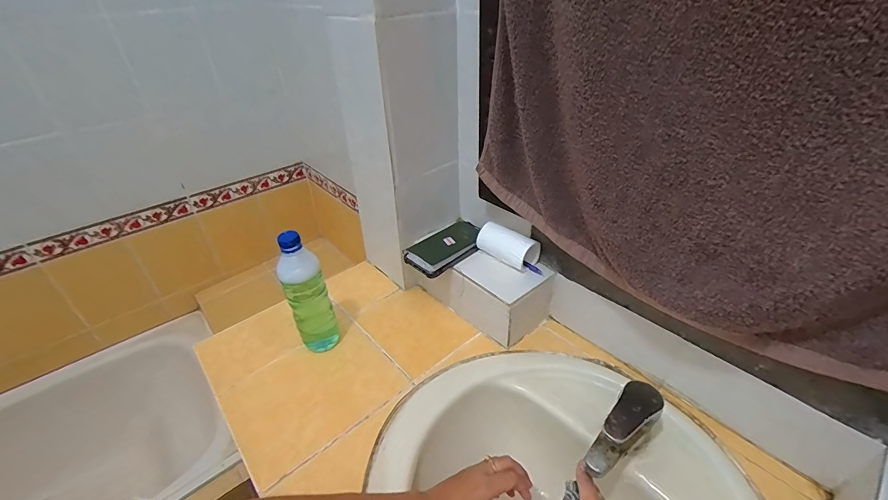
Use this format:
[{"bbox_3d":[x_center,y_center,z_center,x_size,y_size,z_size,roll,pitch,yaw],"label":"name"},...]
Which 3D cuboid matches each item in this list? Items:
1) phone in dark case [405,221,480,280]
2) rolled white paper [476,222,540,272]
[{"bbox_3d":[0.003,-0.008,0.737,0.149,0.020,0.095,-36,45,-28],"label":"phone in dark case"},{"bbox_3d":[0.115,-0.009,0.703,0.059,0.055,0.102,-29,43,-32],"label":"rolled white paper"}]

